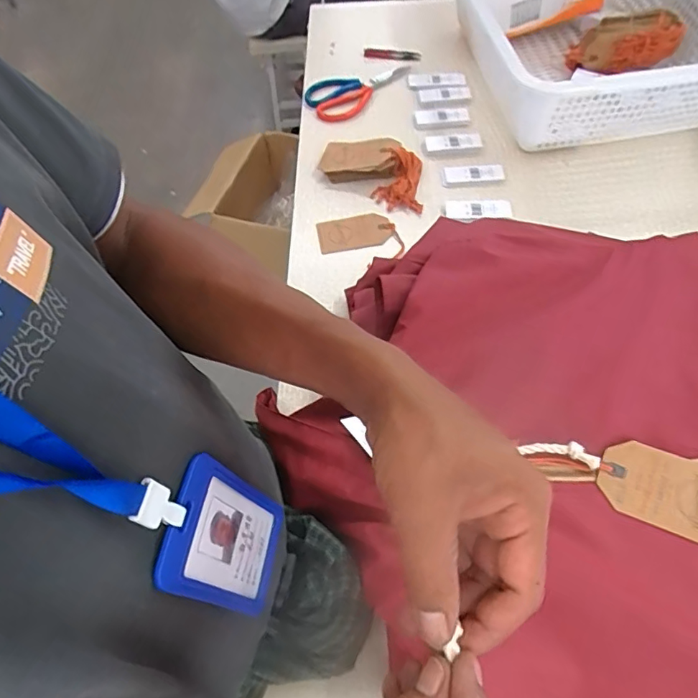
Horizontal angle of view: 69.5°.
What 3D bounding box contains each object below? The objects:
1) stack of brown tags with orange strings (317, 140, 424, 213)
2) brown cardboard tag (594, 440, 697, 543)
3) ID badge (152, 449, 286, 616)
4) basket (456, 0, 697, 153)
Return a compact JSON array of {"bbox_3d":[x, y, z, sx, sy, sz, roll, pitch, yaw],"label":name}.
[{"bbox_3d":[0.033,-0.257,0.729,0.157,0.039,0.104,9,60,9],"label":"stack of brown tags with orange strings"},{"bbox_3d":[0.247,0.110,0.387,0.098,0.004,0.058,21,72,18],"label":"brown cardboard tag"},{"bbox_3d":[-0.070,0.112,0.296,0.004,0.115,0.069,-2,56,20],"label":"ID badge"},{"bbox_3d":[0.363,-0.492,0.776,0.350,0.174,0.454,-10,59,-2],"label":"basket"}]

